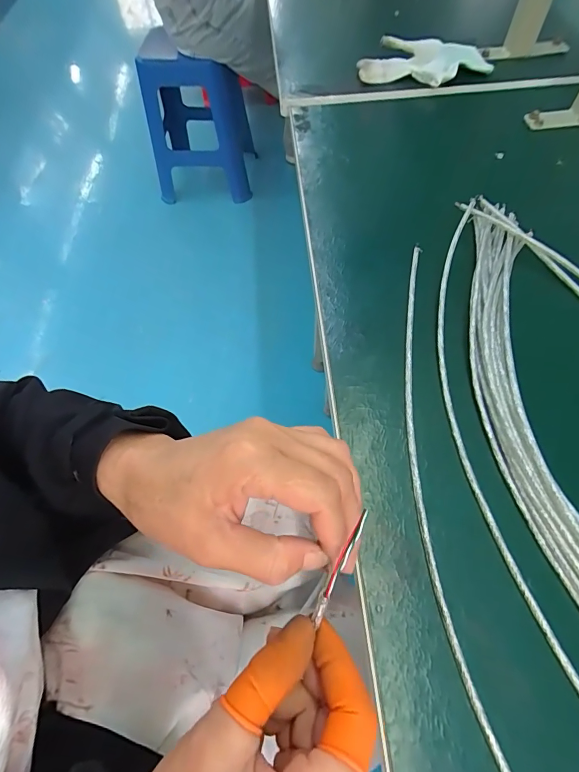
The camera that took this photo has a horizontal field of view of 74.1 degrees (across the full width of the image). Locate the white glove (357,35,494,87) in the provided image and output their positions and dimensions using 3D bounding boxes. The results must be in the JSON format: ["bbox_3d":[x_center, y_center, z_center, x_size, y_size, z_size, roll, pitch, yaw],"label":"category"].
[{"bbox_3d":[0.179,-0.428,0.508,0.163,0.022,0.096,15,62,11],"label":"white glove"}]

